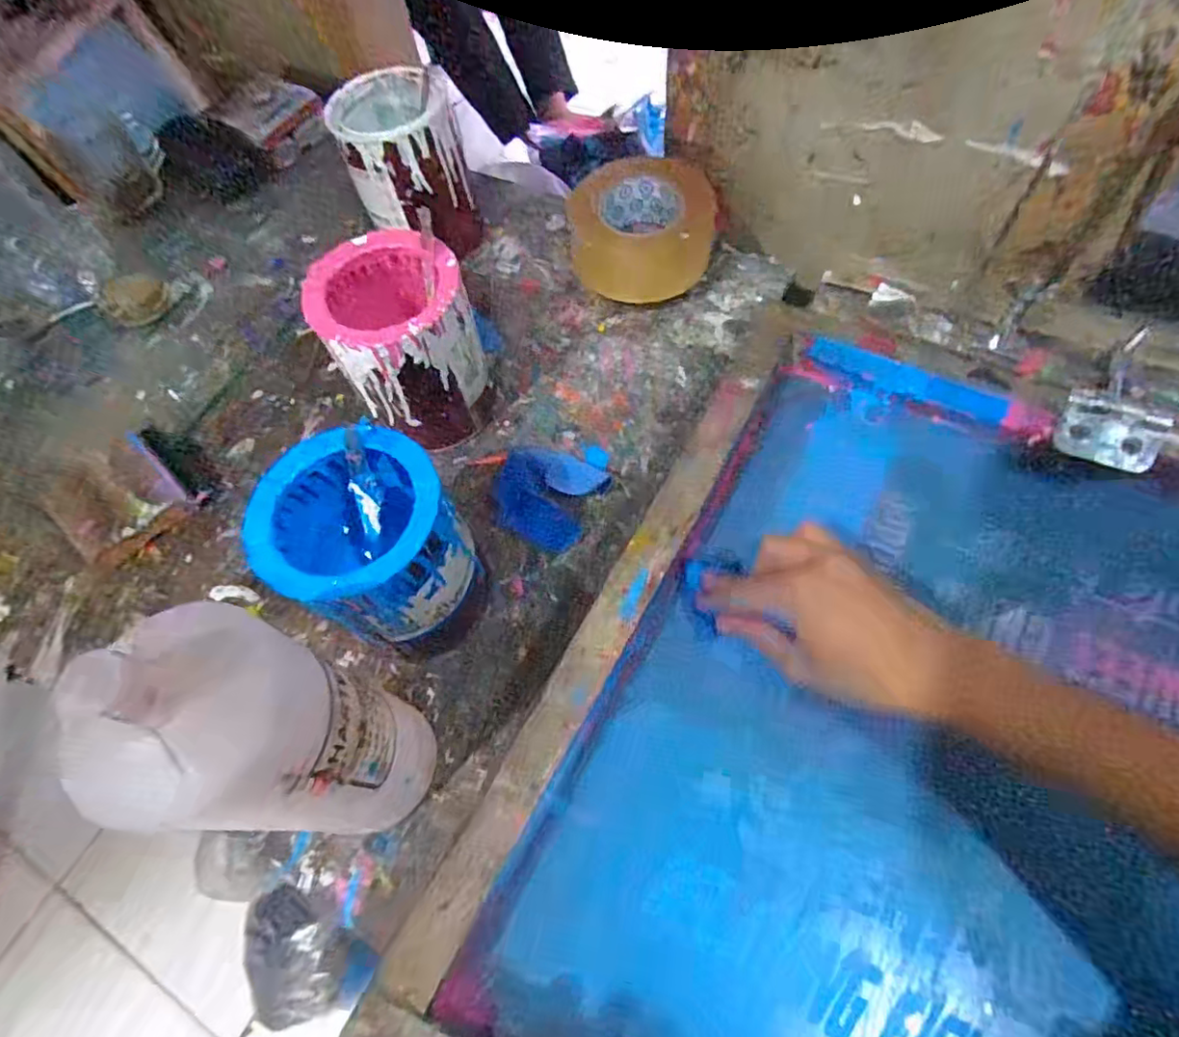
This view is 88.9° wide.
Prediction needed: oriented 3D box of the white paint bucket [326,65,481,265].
[{"bbox_3d":[-0.176,-0.342,0.599,0.108,0.134,0.114,-2,62,4],"label":"white paint bucket"}]

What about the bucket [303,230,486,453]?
[{"bbox_3d":[-0.145,-0.140,0.486,0.104,0.132,0.112,-2,62,4],"label":"bucket"}]

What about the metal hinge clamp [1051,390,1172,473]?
[{"bbox_3d":[0.364,-0.060,0.420,0.060,0.018,0.043,21,78,19],"label":"metal hinge clamp"}]

